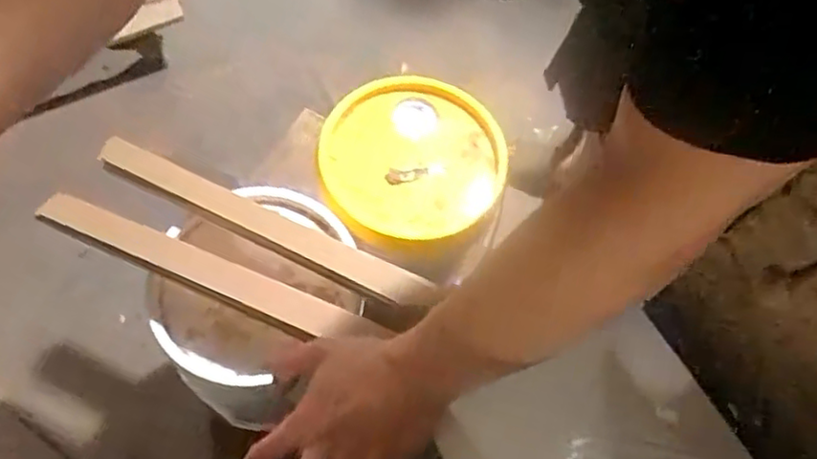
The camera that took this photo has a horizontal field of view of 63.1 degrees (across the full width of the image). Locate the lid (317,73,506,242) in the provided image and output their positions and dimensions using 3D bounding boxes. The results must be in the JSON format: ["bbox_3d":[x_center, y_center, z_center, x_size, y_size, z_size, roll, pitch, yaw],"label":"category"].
[{"bbox_3d":[0.008,-0.124,1.061,0.279,0.030,0.278,1,65,-3],"label":"lid"}]

